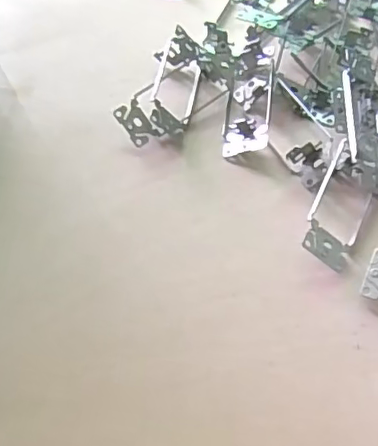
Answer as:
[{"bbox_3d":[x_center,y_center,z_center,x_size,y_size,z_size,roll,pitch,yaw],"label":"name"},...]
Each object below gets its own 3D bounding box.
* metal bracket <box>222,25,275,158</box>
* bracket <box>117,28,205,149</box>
[{"bbox_3d":[0.048,-0.102,0.433,0.033,0.025,0.113,6,57,7],"label":"metal bracket"},{"bbox_3d":[-0.013,-0.104,0.434,0.044,0.031,0.105,23,61,17],"label":"bracket"}]

